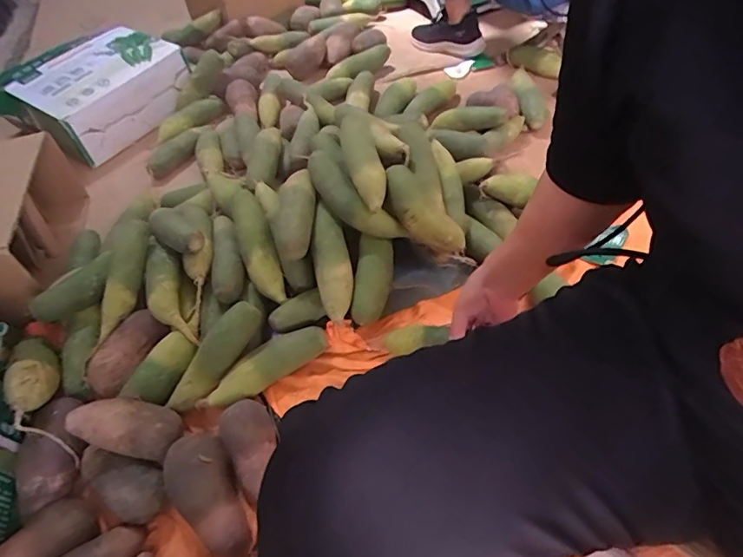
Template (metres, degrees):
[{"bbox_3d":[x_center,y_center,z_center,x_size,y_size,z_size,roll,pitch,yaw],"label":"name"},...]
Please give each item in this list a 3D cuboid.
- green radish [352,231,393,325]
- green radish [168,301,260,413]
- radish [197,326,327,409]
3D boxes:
[{"bbox_3d":[0.001,0.001,0.802,0.062,0.055,0.149,1,50,8],"label":"green radish"},{"bbox_3d":[-0.231,0.118,0.715,0.052,0.046,0.185,30,79,28],"label":"green radish"},{"bbox_3d":[-0.160,0.131,0.735,0.206,0.049,0.051,-36,55,-22],"label":"radish"}]

